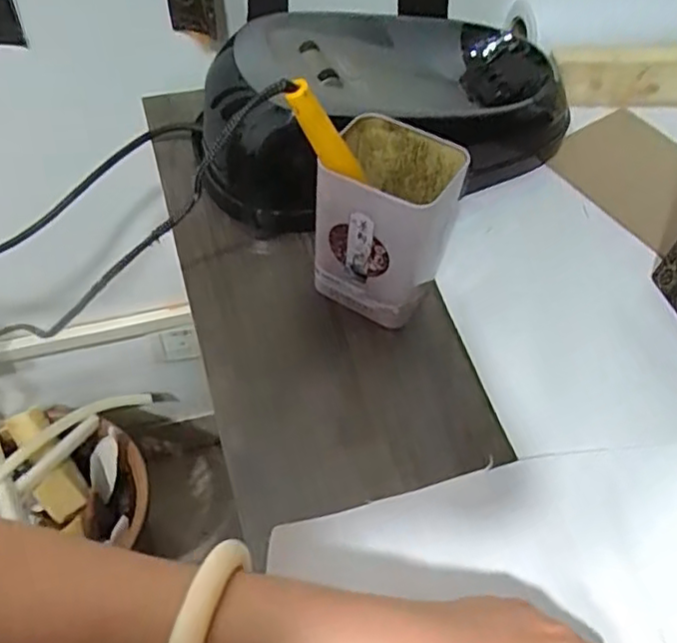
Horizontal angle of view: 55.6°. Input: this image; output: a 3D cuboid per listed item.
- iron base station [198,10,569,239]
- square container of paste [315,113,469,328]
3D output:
[{"bbox_3d":[0.035,-0.170,0.484,0.288,0.093,0.148,-18,58,-16],"label":"iron base station"},{"bbox_3d":[0.031,-0.060,0.406,0.076,0.112,0.071,25,57,13],"label":"square container of paste"}]

